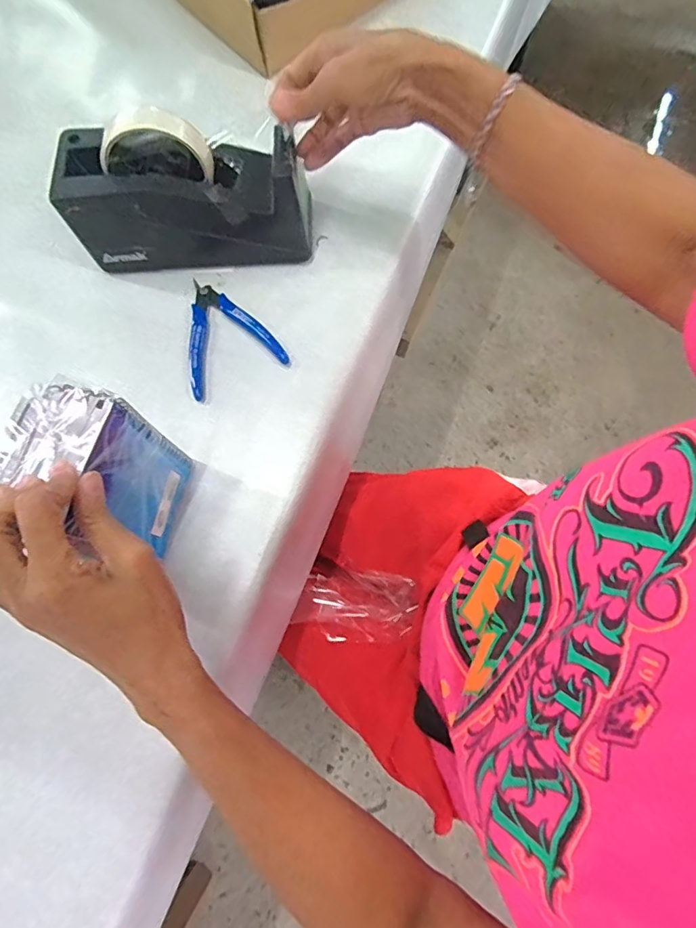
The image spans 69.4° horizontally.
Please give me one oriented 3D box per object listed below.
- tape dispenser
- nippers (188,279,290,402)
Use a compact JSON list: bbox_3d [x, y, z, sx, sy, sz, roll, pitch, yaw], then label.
[{"bbox_3d":[-0.136,-0.232,0.428,0.195,0.111,0.068,-4,73,0],"label":"tape dispenser"},{"bbox_3d":[-0.114,-0.124,0.461,0.088,0.009,0.112,-21,74,-5],"label":"nippers"}]

